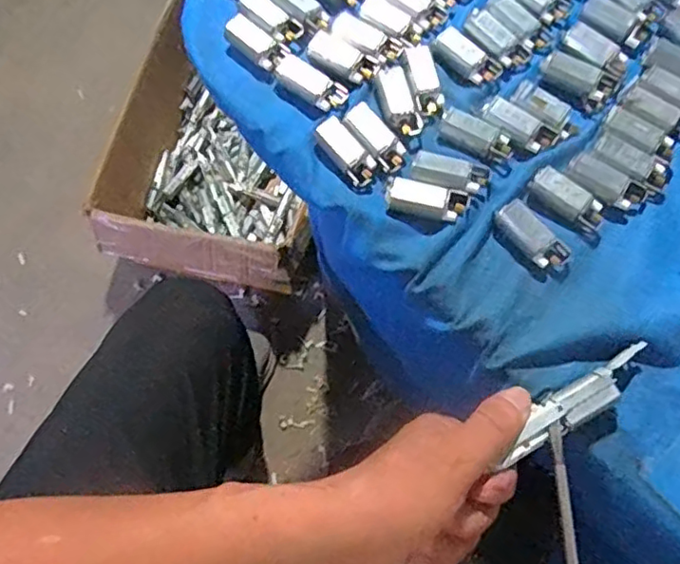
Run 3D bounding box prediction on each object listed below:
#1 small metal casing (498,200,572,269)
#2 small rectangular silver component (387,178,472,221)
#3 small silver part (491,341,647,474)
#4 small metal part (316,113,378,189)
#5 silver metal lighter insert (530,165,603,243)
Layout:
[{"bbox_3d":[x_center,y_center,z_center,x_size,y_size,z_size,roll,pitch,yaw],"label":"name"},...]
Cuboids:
[{"bbox_3d":[0.111,-0.026,0.357,0.019,0.013,0.045,-42,77,-12],"label":"small metal casing"},{"bbox_3d":[0.051,-0.049,0.364,0.047,0.014,0.019,10,73,3],"label":"small rectangular silver component"},{"bbox_3d":[0.123,0.062,0.318,0.099,0.009,0.020,-35,75,-11],"label":"small silver part"},{"bbox_3d":[0.004,-0.080,0.377,0.019,0.010,0.047,-39,76,-11],"label":"small metal part"},{"bbox_3d":[0.137,-0.047,0.363,0.050,0.008,0.020,38,76,11],"label":"silver metal lighter insert"}]

